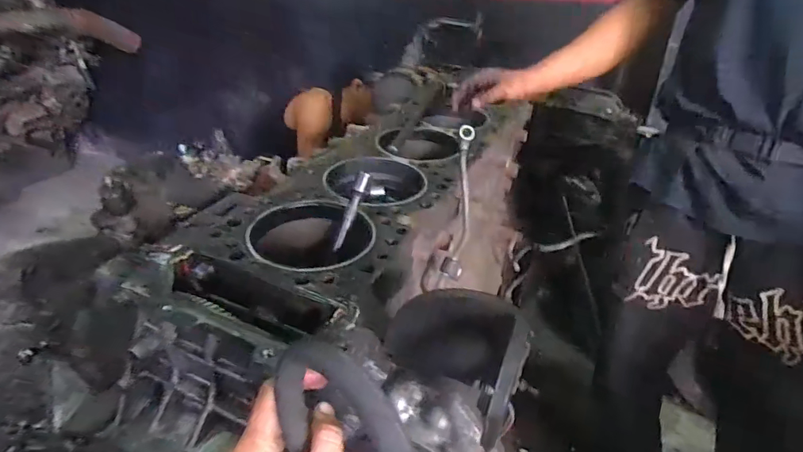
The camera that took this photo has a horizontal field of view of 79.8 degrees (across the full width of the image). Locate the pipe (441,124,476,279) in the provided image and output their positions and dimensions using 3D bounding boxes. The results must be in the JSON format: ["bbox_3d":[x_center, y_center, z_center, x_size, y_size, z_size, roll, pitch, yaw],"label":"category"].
[{"bbox_3d":[0.079,-0.031,0.644,0.030,0.203,0.028,6,2,1],"label":"pipe"}]

